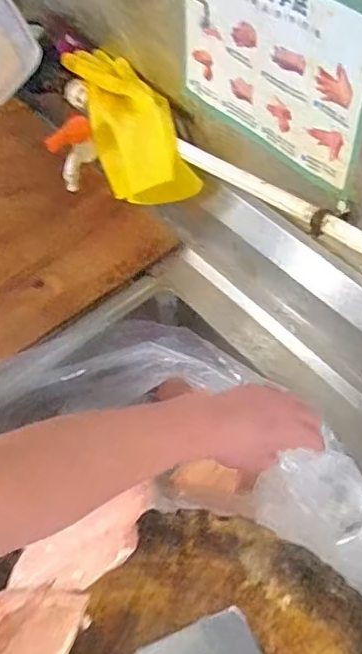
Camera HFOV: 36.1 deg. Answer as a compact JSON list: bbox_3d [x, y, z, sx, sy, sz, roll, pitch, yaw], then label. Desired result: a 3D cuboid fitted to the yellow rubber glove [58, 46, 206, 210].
[{"bbox_3d":[-0.083,-0.286,0.776,0.111,0.128,0.265,-26,80,-14],"label":"yellow rubber glove"}]

